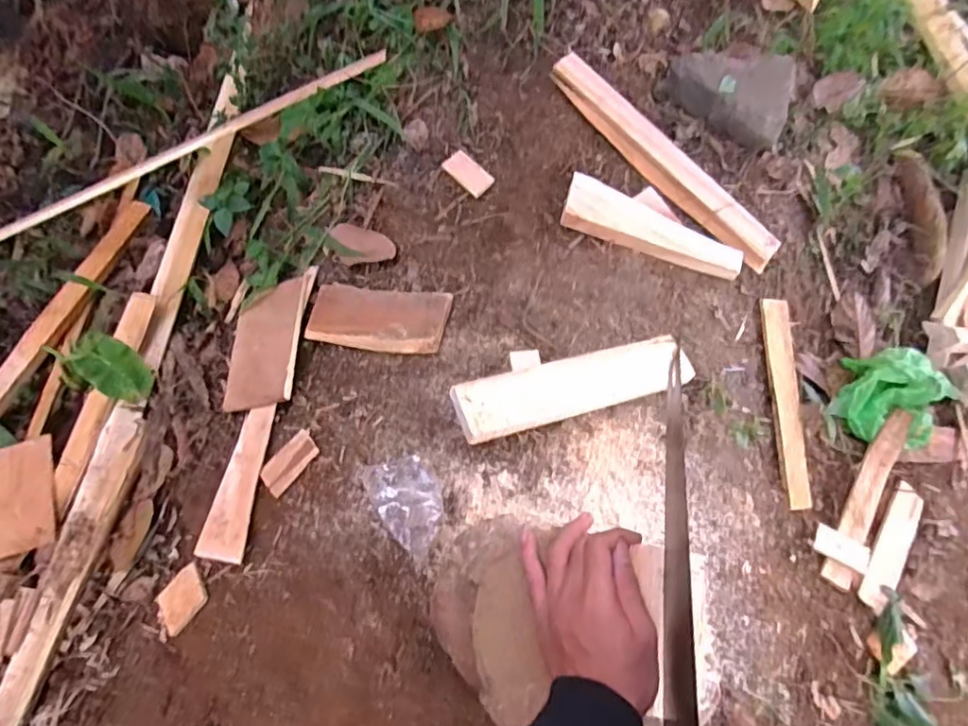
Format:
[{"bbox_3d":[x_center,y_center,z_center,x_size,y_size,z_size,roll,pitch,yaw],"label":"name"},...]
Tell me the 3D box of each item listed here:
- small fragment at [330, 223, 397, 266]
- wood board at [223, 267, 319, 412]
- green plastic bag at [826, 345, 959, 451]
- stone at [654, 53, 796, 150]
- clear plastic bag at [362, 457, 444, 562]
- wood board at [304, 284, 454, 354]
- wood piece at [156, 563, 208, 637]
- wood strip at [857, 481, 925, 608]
[{"bbox_3d":[-0.168,-0.156,0.785,0.101,0.004,0.053,19,83,17],"label":"small fragment"},{"bbox_3d":[-0.287,-0.034,0.766,0.103,0.015,0.194,-8,60,18],"label":"wood board"},{"bbox_3d":[0.607,0.054,0.861,0.162,0.088,0.125,20,63,9],"label":"green plastic bag"},{"bbox_3d":[0.348,-0.390,0.826,0.180,0.077,0.101,23,64,10],"label":"stone"},{"bbox_3d":[-0.080,0.149,0.623,0.066,0.035,0.108,-26,66,-15],"label":"clear plastic bag"},{"bbox_3d":[-0.138,-0.058,0.752,0.188,0.018,0.084,8,61,19],"label":"wood board"},{"bbox_3d":[-0.346,0.271,0.664,0.067,0.004,0.055,-44,60,4],"label":"wood piece"},{"bbox_3d":[0.571,0.254,0.807,0.047,0.009,0.215,42,58,11],"label":"wood strip"}]

